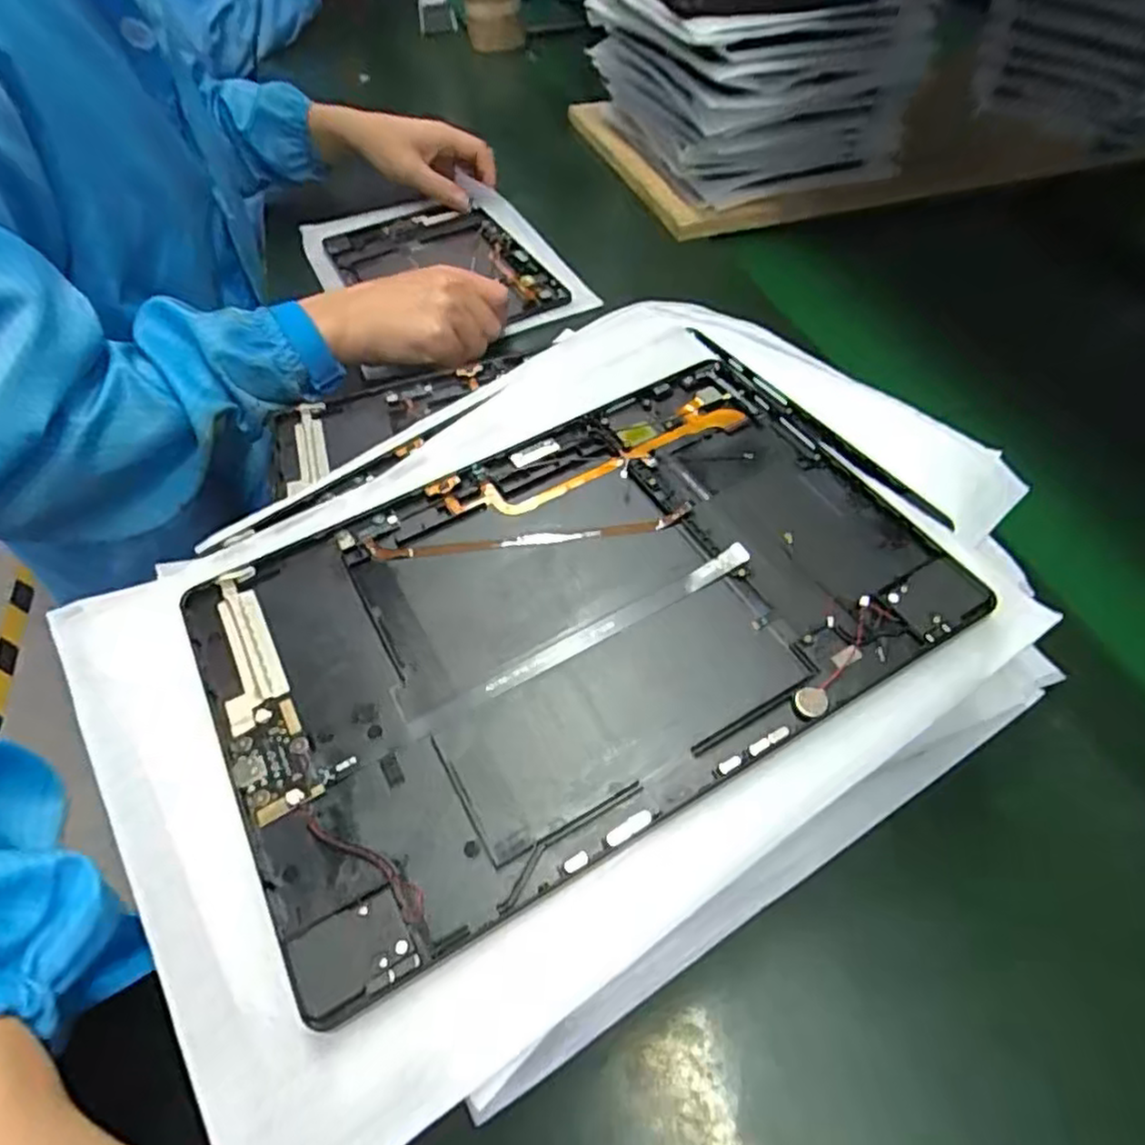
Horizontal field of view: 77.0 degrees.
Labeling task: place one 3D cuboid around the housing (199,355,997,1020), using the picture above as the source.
[{"bbox_3d":[-0.001,0.010,0.247,0.234,0.005,0.151,-27,56,-14],"label":"housing"}]

